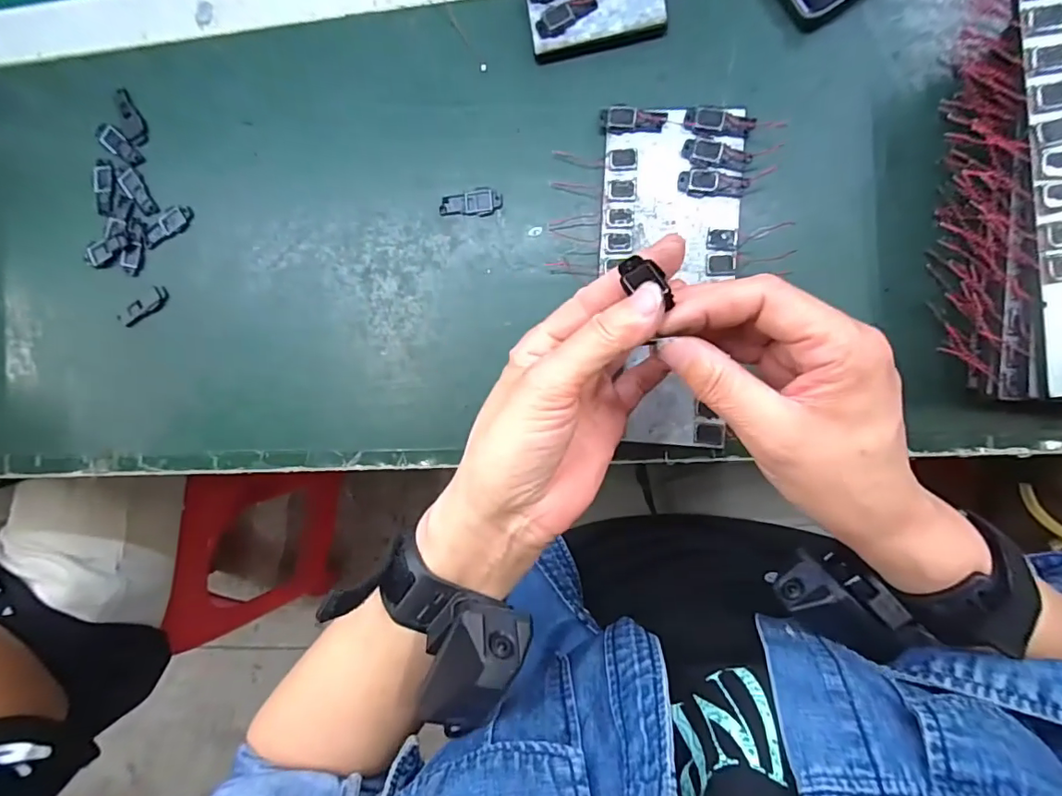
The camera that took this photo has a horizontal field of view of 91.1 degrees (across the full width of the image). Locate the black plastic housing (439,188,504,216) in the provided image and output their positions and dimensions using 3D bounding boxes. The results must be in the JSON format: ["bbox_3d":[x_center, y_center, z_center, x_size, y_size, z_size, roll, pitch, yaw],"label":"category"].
[{"bbox_3d":[-0.039,-0.127,0.335,0.040,0.004,0.017,2,91,8],"label":"black plastic housing"}]

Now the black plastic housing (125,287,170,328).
[{"bbox_3d":[-0.275,-0.065,0.369,0.038,0.004,0.014,-28,87,8],"label":"black plastic housing"}]

